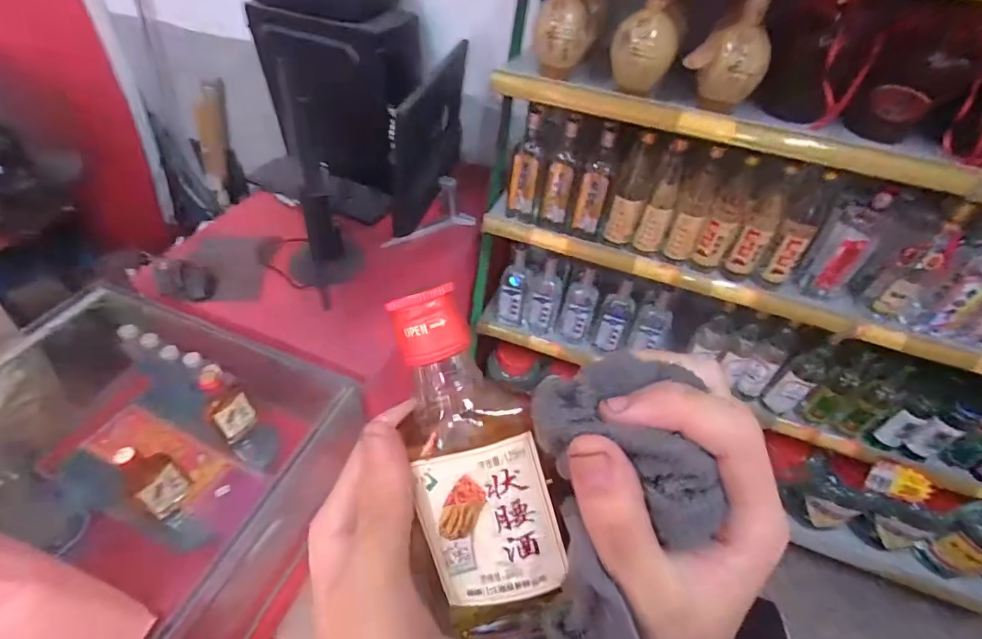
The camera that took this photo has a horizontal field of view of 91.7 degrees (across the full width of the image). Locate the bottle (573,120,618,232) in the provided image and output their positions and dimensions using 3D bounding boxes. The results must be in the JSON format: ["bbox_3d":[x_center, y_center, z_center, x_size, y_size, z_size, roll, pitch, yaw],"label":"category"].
[{"bbox_3d":[0.224,-0.293,1.015,0.063,0.222,0.050,14,48,8],"label":"bottle"}]

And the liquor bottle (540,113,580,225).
[{"bbox_3d":[0.150,-0.313,1.030,0.058,0.229,0.049,7,47,2],"label":"liquor bottle"}]

